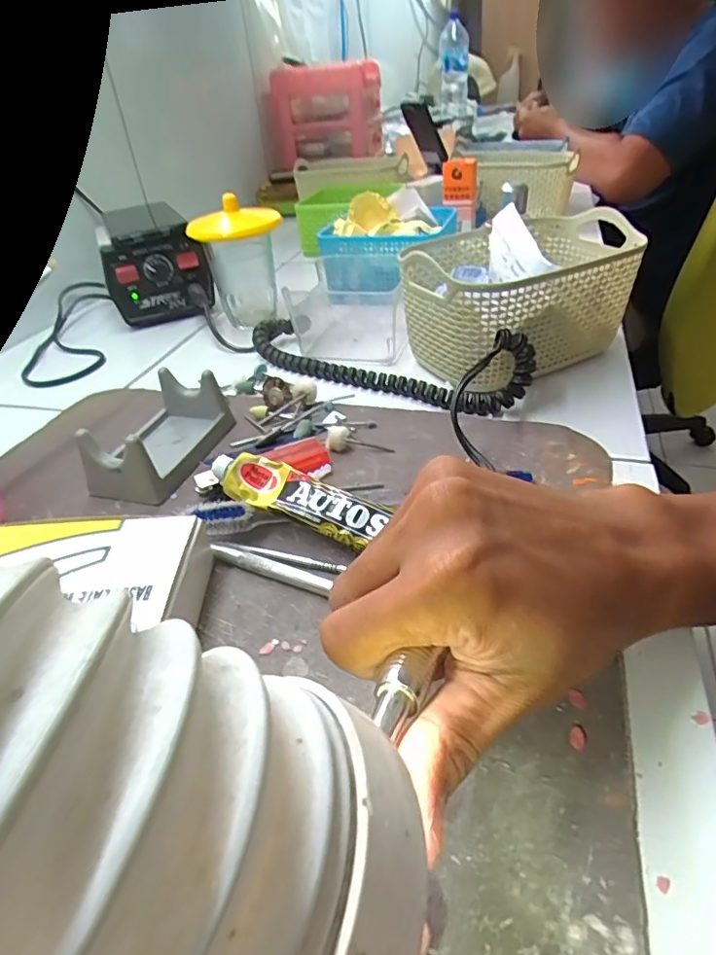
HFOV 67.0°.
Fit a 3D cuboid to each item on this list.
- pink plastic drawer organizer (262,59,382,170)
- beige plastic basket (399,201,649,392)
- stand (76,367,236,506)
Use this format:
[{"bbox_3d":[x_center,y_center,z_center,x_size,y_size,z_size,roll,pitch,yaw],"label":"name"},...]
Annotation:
[{"bbox_3d":[-0.066,-0.696,1.029,0.221,0.139,0.090,-4,37,4],"label":"pink plastic drawer organizer"},{"bbox_3d":[0.124,-0.143,0.422,0.170,0.093,0.123,-22,40,-20],"label":"beige plastic basket"},{"bbox_3d":[-0.129,-0.029,0.348,0.064,0.038,0.098,6,39,15],"label":"stand"}]

